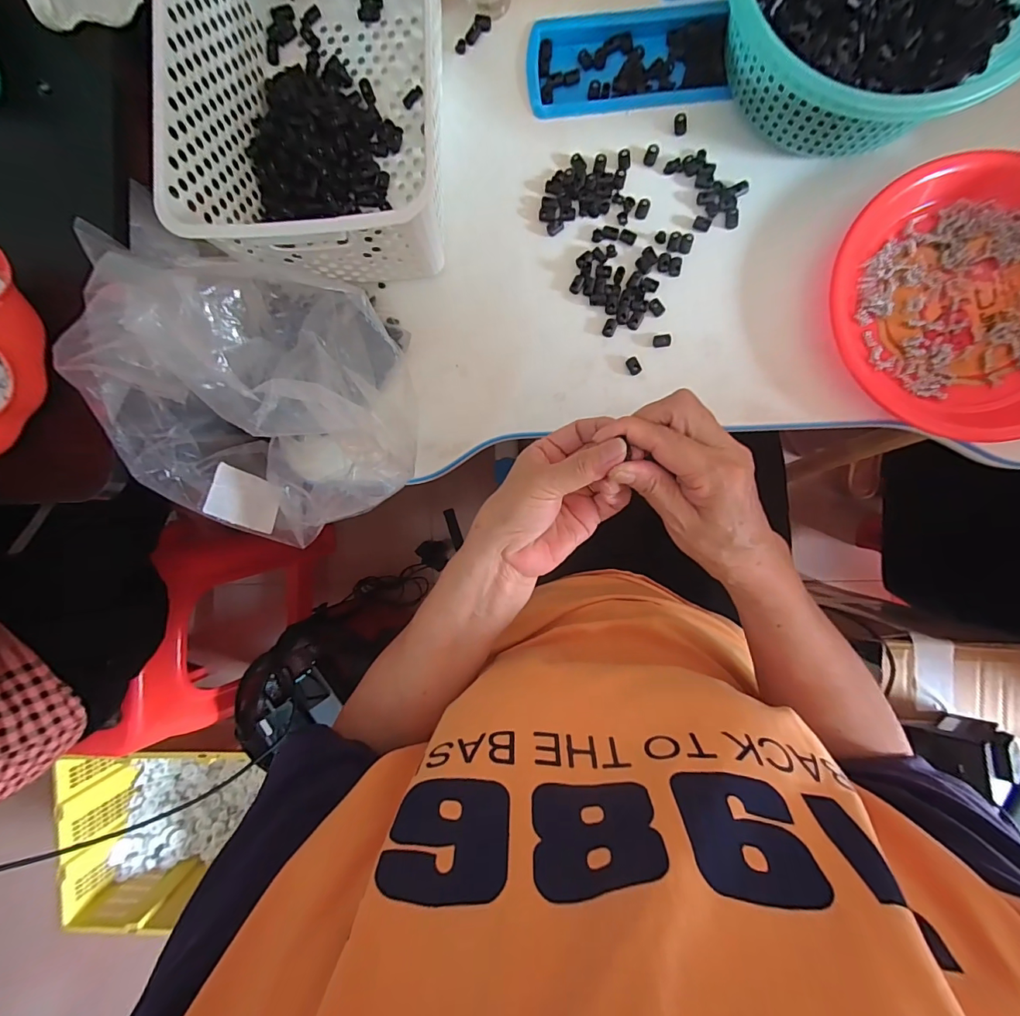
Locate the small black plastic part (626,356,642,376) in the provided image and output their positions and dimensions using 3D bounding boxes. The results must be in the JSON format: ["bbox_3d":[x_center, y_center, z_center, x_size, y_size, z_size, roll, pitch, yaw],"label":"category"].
[{"bbox_3d":[0.110,-0.127,0.398,0.011,0.004,0.016,-29,88,4],"label":"small black plastic part"}]

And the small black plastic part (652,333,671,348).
[{"bbox_3d":[0.136,-0.149,0.397,0.015,0.004,0.011,-3,90,5],"label":"small black plastic part"}]

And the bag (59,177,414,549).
[{"bbox_3d":[-0.186,-0.072,0.347,0.222,0.189,0.173,-24,88,5],"label":"bag"}]

